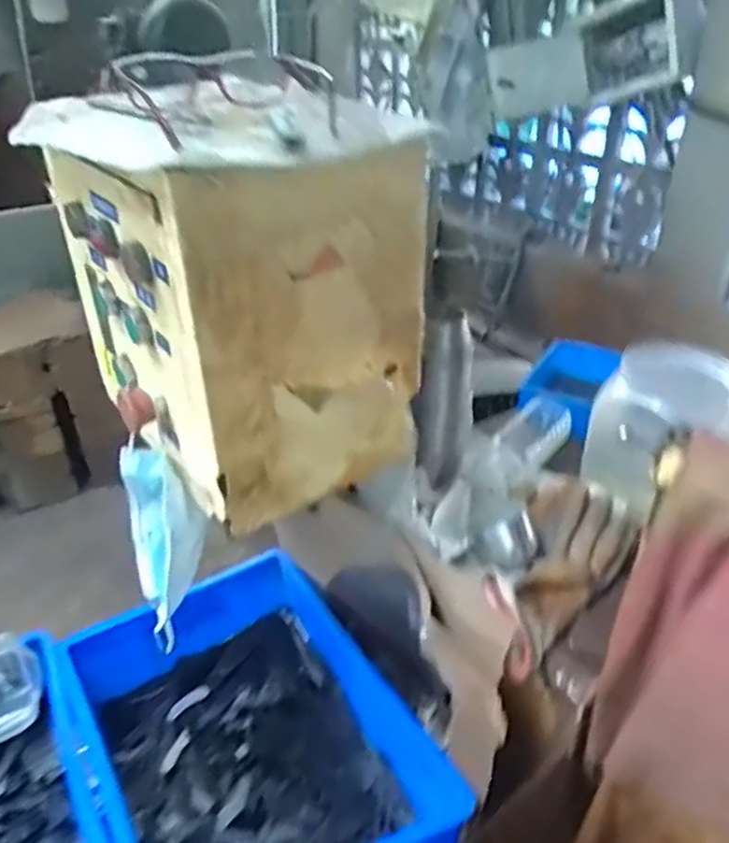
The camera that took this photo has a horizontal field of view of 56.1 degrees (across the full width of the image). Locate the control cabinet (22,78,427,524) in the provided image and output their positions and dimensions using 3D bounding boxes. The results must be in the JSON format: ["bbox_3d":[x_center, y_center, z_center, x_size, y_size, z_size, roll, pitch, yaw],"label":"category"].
[{"bbox_3d":[-0.114,-0.109,0.585,0.216,0.287,0.275,-26,40,-30],"label":"control cabinet"}]

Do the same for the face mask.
[{"bbox_3d":[-0.180,0.114,0.634,0.071,0.174,0.097,-16,36,-18],"label":"face mask"}]

